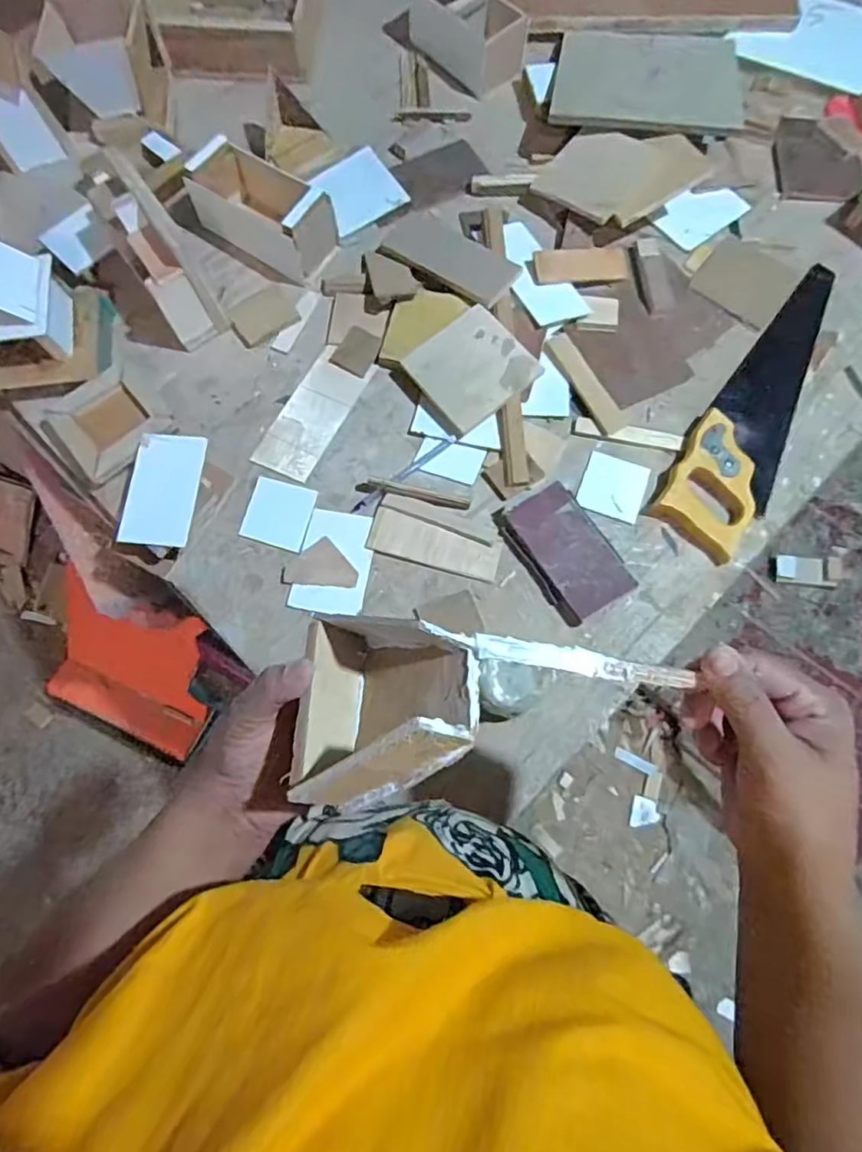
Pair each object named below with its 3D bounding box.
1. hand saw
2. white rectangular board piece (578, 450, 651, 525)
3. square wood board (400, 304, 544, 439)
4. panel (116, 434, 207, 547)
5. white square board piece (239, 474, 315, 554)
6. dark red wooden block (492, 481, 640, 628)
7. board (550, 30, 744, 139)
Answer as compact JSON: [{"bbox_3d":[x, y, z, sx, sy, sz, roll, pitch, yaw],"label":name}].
[{"bbox_3d":[0.369,-0.199,0.655,0.098,0.023,0.395,29,75,11],"label":"hand saw"},{"bbox_3d":[0.198,-0.097,0.641,0.066,0.007,0.067,18,73,8],"label":"white rectangular board piece"},{"bbox_3d":[0.043,-0.229,0.655,0.118,0.006,0.112,-38,81,2],"label":"square wood board"},{"bbox_3d":[-0.273,-0.088,0.601,0.070,0.012,0.116,9,82,-2],"label":"panel"},{"bbox_3d":[-0.165,-0.068,0.640,0.069,0.007,0.074,13,72,6],"label":"white square board piece"},{"bbox_3d":[0.138,-0.026,0.607,0.083,0.019,0.137,-30,73,-8],"label":"dark red wooden block"},{"bbox_3d":[0.275,-0.634,0.752,0.225,0.012,0.201,9,70,6],"label":"board"}]

